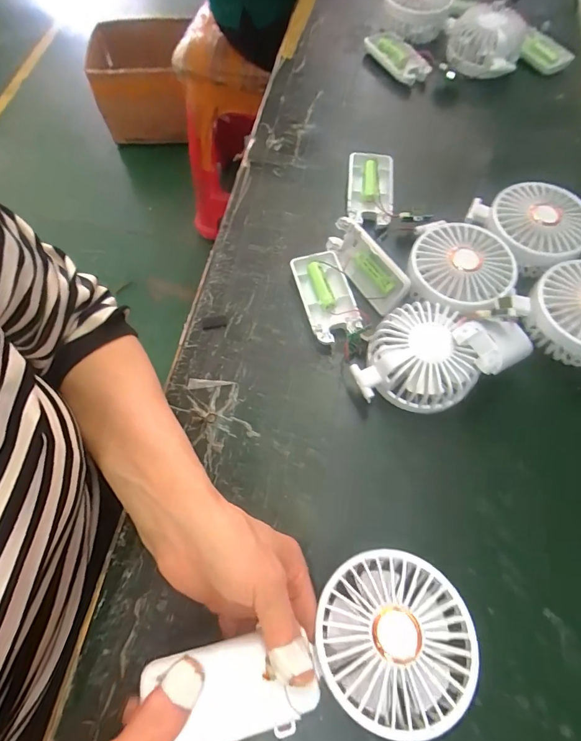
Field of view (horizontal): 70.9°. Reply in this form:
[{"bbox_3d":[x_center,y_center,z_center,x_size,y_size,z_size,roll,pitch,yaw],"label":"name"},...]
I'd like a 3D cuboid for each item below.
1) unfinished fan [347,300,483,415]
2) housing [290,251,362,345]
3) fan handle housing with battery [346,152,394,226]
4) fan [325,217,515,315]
[{"bbox_3d":[0.095,-0.007,0.331,0.087,0.049,0.081,0,66,1],"label":"unfinished fan"},{"bbox_3d":[0.032,-0.067,0.376,0.042,0.016,0.089,-15,67,-6],"label":"housing"},{"bbox_3d":[0.083,-0.185,0.425,0.048,0.023,0.086,5,67,3],"label":"fan handle housing with battery"},{"bbox_3d":[0.112,-0.096,0.371,0.162,0.047,0.098,21,68,10],"label":"fan"}]

